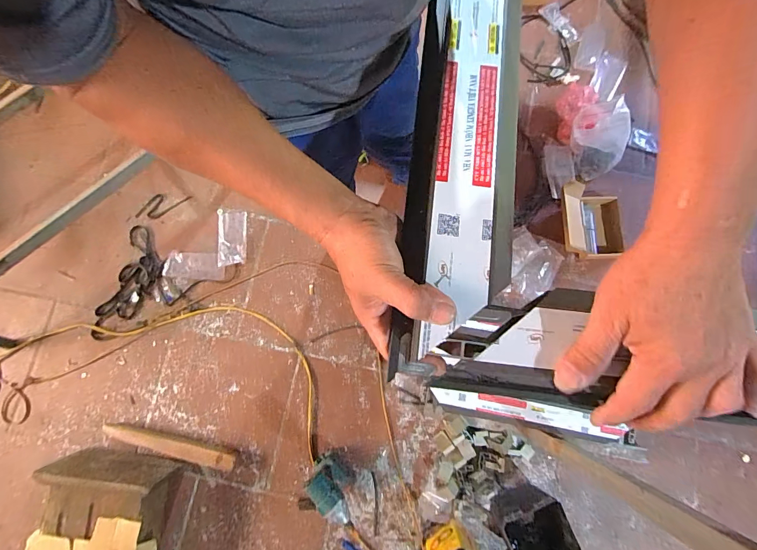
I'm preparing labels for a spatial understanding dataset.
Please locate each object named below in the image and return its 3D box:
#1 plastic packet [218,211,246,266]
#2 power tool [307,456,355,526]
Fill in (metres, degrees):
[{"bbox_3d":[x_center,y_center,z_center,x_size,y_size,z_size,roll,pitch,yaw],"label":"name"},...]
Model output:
[{"bbox_3d":[-0.482,-0.125,1.229,0.090,0.011,0.176,-5,80,-1],"label":"plastic packet"},{"bbox_3d":[-0.119,0.545,0.973,0.072,0.247,0.125,-42,82,-7],"label":"power tool"}]

